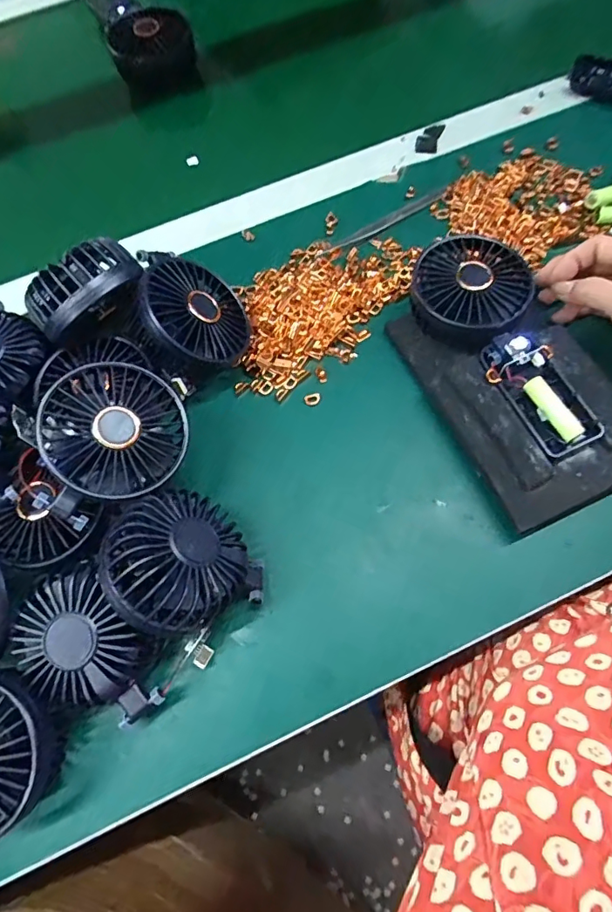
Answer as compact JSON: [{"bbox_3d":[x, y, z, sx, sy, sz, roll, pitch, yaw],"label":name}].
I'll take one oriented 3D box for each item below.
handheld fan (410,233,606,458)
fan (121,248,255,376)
[{"bbox_3d":[0.153,-0.087,0.389,0.086,0.039,0.183,-30,81,-9],"label":"handheld fan"},{"bbox_3d":[-0.089,-0.104,0.385,0.093,0.054,0.097,5,64,-42],"label":"fan"}]

